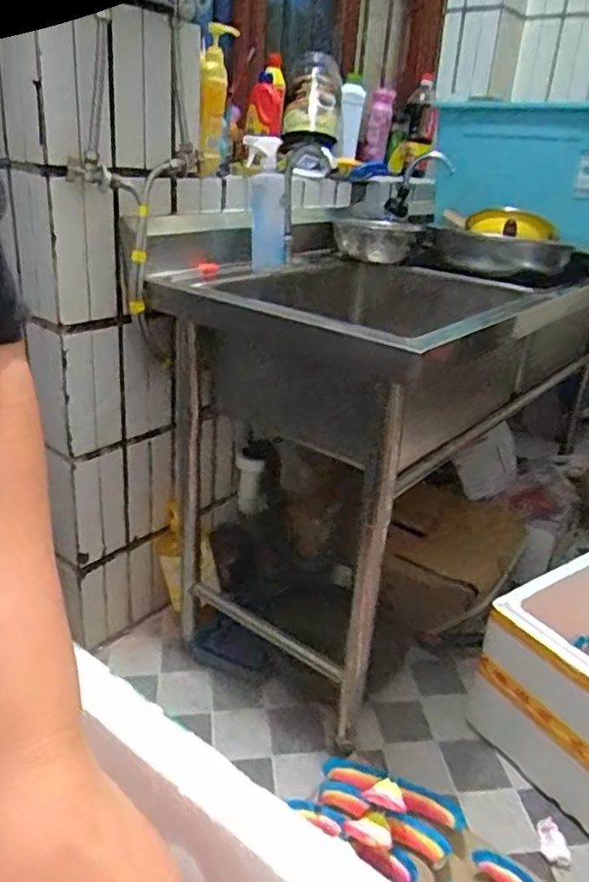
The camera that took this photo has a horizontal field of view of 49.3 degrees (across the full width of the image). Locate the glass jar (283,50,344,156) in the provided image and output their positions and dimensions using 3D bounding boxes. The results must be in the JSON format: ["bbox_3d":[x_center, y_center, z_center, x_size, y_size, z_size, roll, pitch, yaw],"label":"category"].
[{"bbox_3d":[0.049,-0.867,1.656,0.142,0.221,0.156,5,24,0],"label":"glass jar"}]

